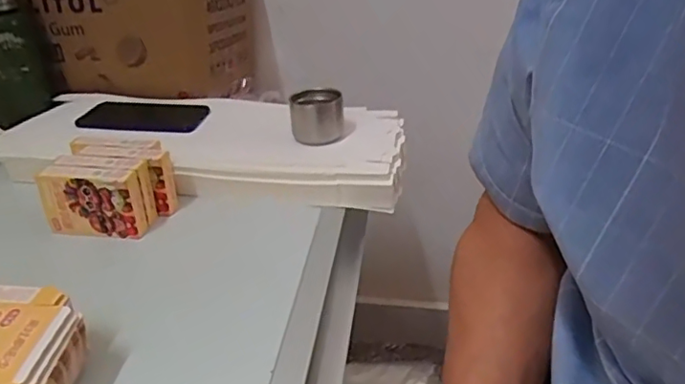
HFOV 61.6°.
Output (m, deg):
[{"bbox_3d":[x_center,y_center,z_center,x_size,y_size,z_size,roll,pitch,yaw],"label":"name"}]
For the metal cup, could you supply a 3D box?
[{"bbox_3d":[-0.031,-0.092,0.682,0.060,0.052,0.060,-2,29,-5],"label":"metal cup"}]

